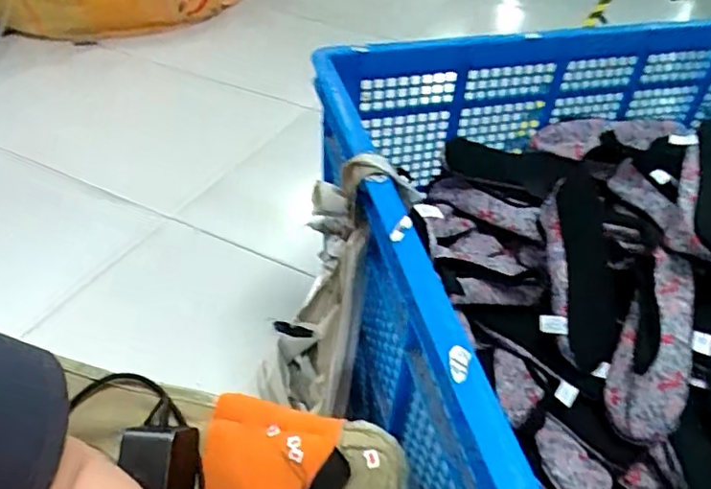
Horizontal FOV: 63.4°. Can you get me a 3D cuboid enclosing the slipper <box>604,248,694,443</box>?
[{"bbox_3d":[0.367,0.120,0.703,0.084,0.042,0.229,15,74,14],"label":"slipper"}]

